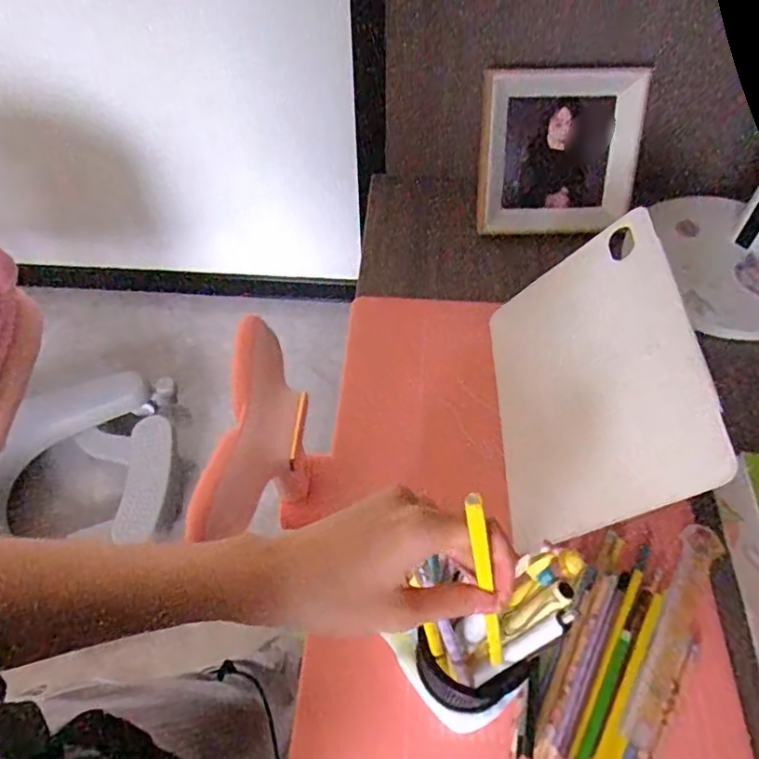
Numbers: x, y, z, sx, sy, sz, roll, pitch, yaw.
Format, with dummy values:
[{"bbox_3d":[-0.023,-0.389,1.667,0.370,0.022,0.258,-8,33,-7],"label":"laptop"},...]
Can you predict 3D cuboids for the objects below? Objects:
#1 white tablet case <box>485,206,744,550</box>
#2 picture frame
[{"bbox_3d":[0.177,-0.001,0.522,0.017,0.190,0.271,27,48,-28],"label":"white tablet case"},{"bbox_3d":[0.218,-0.269,0.726,0.191,0.191,0.021,-3,35,0],"label":"picture frame"}]

